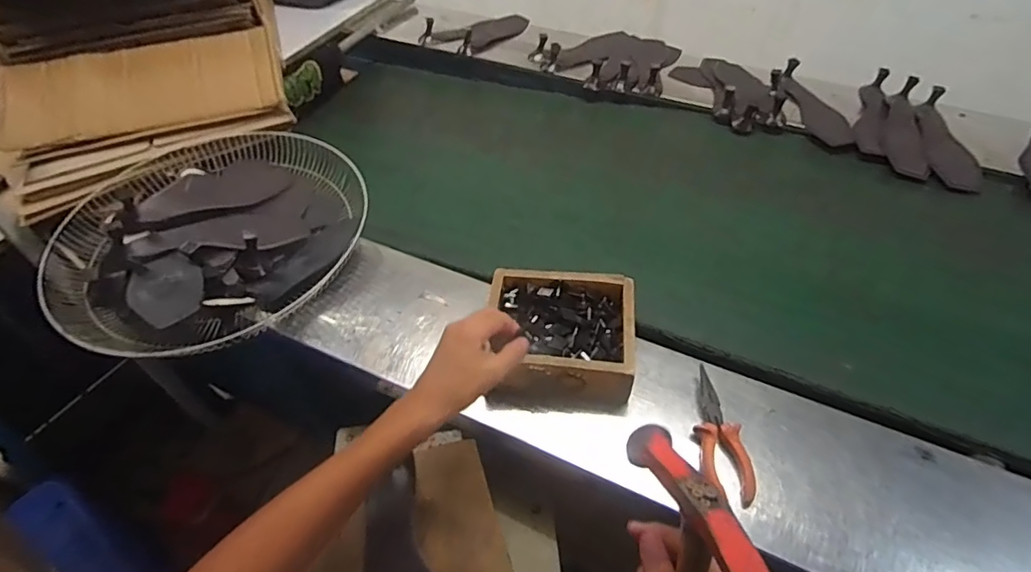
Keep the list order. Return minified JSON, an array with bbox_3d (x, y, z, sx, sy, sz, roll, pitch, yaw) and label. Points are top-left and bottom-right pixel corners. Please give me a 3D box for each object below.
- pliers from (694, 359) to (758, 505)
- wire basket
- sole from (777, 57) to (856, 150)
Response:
[{"bbox_3d":[0.230,0.165,0.612,0.050,0.030,0.154,-1,49,2],"label":"pliers"},{"bbox_3d":[-0.447,-0.083,0.796,0.429,0.096,0.416,-1,49,1],"label":"wire basket"},{"bbox_3d":[0.579,-0.357,1.043,0.075,0.067,0.228,-12,50,-8],"label":"sole"}]

